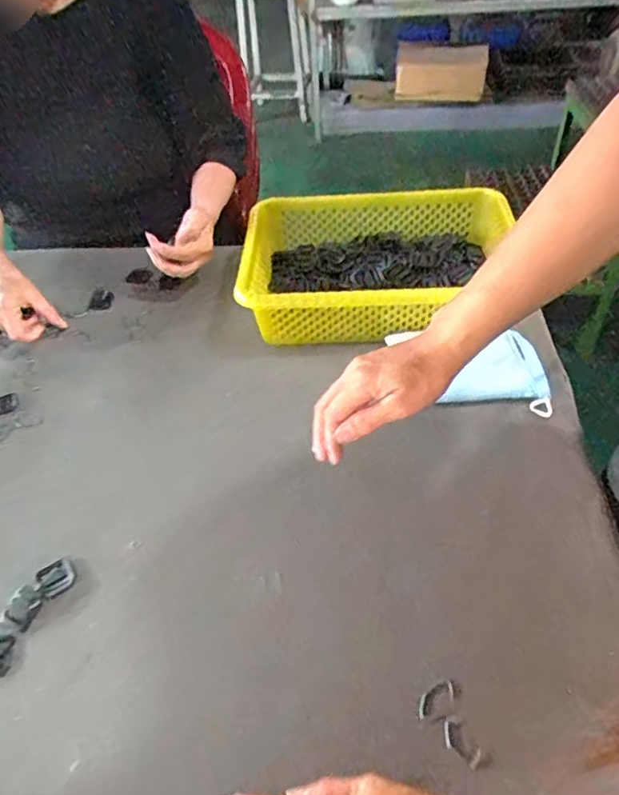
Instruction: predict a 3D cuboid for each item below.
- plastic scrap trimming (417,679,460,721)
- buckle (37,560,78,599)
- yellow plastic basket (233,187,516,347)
[{"bbox_3d":[0.096,0.226,0.434,0.038,0.004,0.015,-20,47,-16],"label":"plastic scrap trimming"},{"bbox_3d":[-0.227,0.162,0.518,0.030,0.004,0.034,-31,51,-25],"label":"buckle"},{"bbox_3d":[0.093,-0.173,0.776,0.353,0.097,0.256,-1,45,3],"label":"yellow plastic basket"}]

